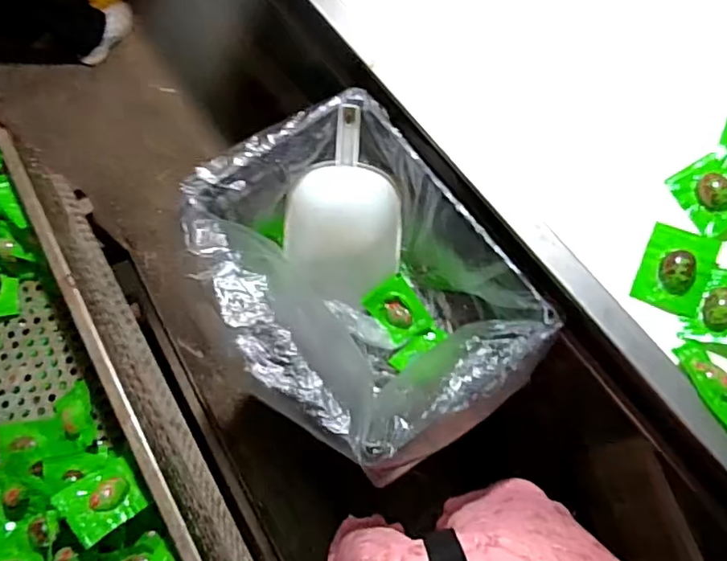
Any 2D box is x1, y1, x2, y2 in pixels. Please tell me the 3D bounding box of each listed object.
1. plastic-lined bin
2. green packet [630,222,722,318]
[{"bbox_3d":[-0.011,0.009,0.826,0.332,0.213,0.453,-34,72,-9],"label":"plastic-lined bin"},{"bbox_3d":[0.378,-0.016,0.686,0.077,0.030,0.099,21,72,10],"label":"green packet"}]

